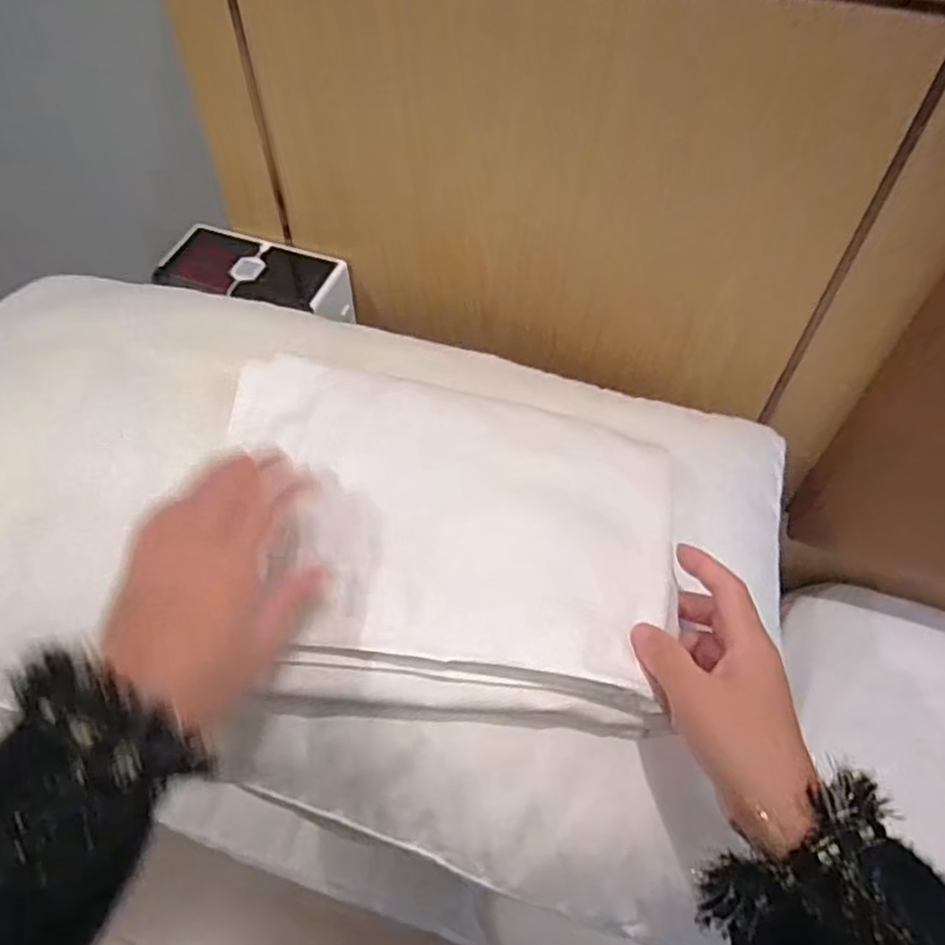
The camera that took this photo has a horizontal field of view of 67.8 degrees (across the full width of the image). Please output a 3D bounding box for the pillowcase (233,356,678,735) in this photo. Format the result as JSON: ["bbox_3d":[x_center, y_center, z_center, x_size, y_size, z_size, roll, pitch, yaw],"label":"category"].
[{"bbox_3d":[-0.015,0.029,0.398,0.259,0.025,0.196,7,60,-2],"label":"pillowcase"}]

